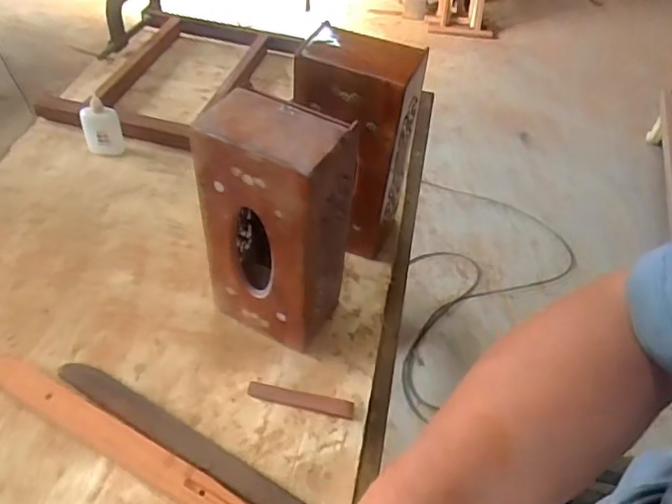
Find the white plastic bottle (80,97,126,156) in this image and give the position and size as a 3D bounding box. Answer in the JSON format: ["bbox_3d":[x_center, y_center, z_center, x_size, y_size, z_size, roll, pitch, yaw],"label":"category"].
[{"bbox_3d":[-0.340,-0.181,0.833,0.050,0.085,0.022,-16,51,-18],"label":"white plastic bottle"}]

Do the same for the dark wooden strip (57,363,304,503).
[{"bbox_3d":[-0.161,0.184,0.576,0.293,0.004,0.036,26,32,17],"label":"dark wooden strip"}]

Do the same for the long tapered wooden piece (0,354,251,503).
[{"bbox_3d":[-0.242,0.168,0.563,0.402,0.025,0.037,25,51,17],"label":"long tapered wooden piece"}]

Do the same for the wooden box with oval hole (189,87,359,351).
[{"bbox_3d":[-0.060,-0.022,0.597,0.130,0.267,0.092,21,50,13],"label":"wooden box with oval hole"}]

